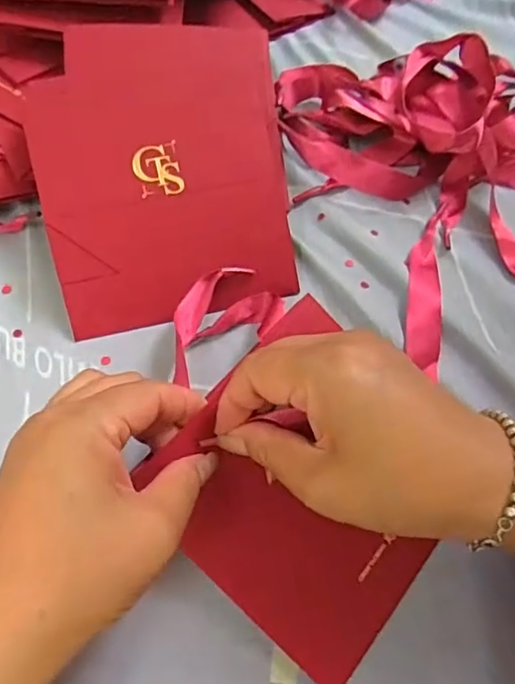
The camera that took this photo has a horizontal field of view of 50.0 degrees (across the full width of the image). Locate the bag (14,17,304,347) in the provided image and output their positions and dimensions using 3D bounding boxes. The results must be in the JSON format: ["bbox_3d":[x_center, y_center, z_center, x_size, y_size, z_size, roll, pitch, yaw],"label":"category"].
[{"bbox_3d":[-0.057,-0.120,0.345,0.154,0.031,0.210,-10,76,-8],"label":"bag"}]

